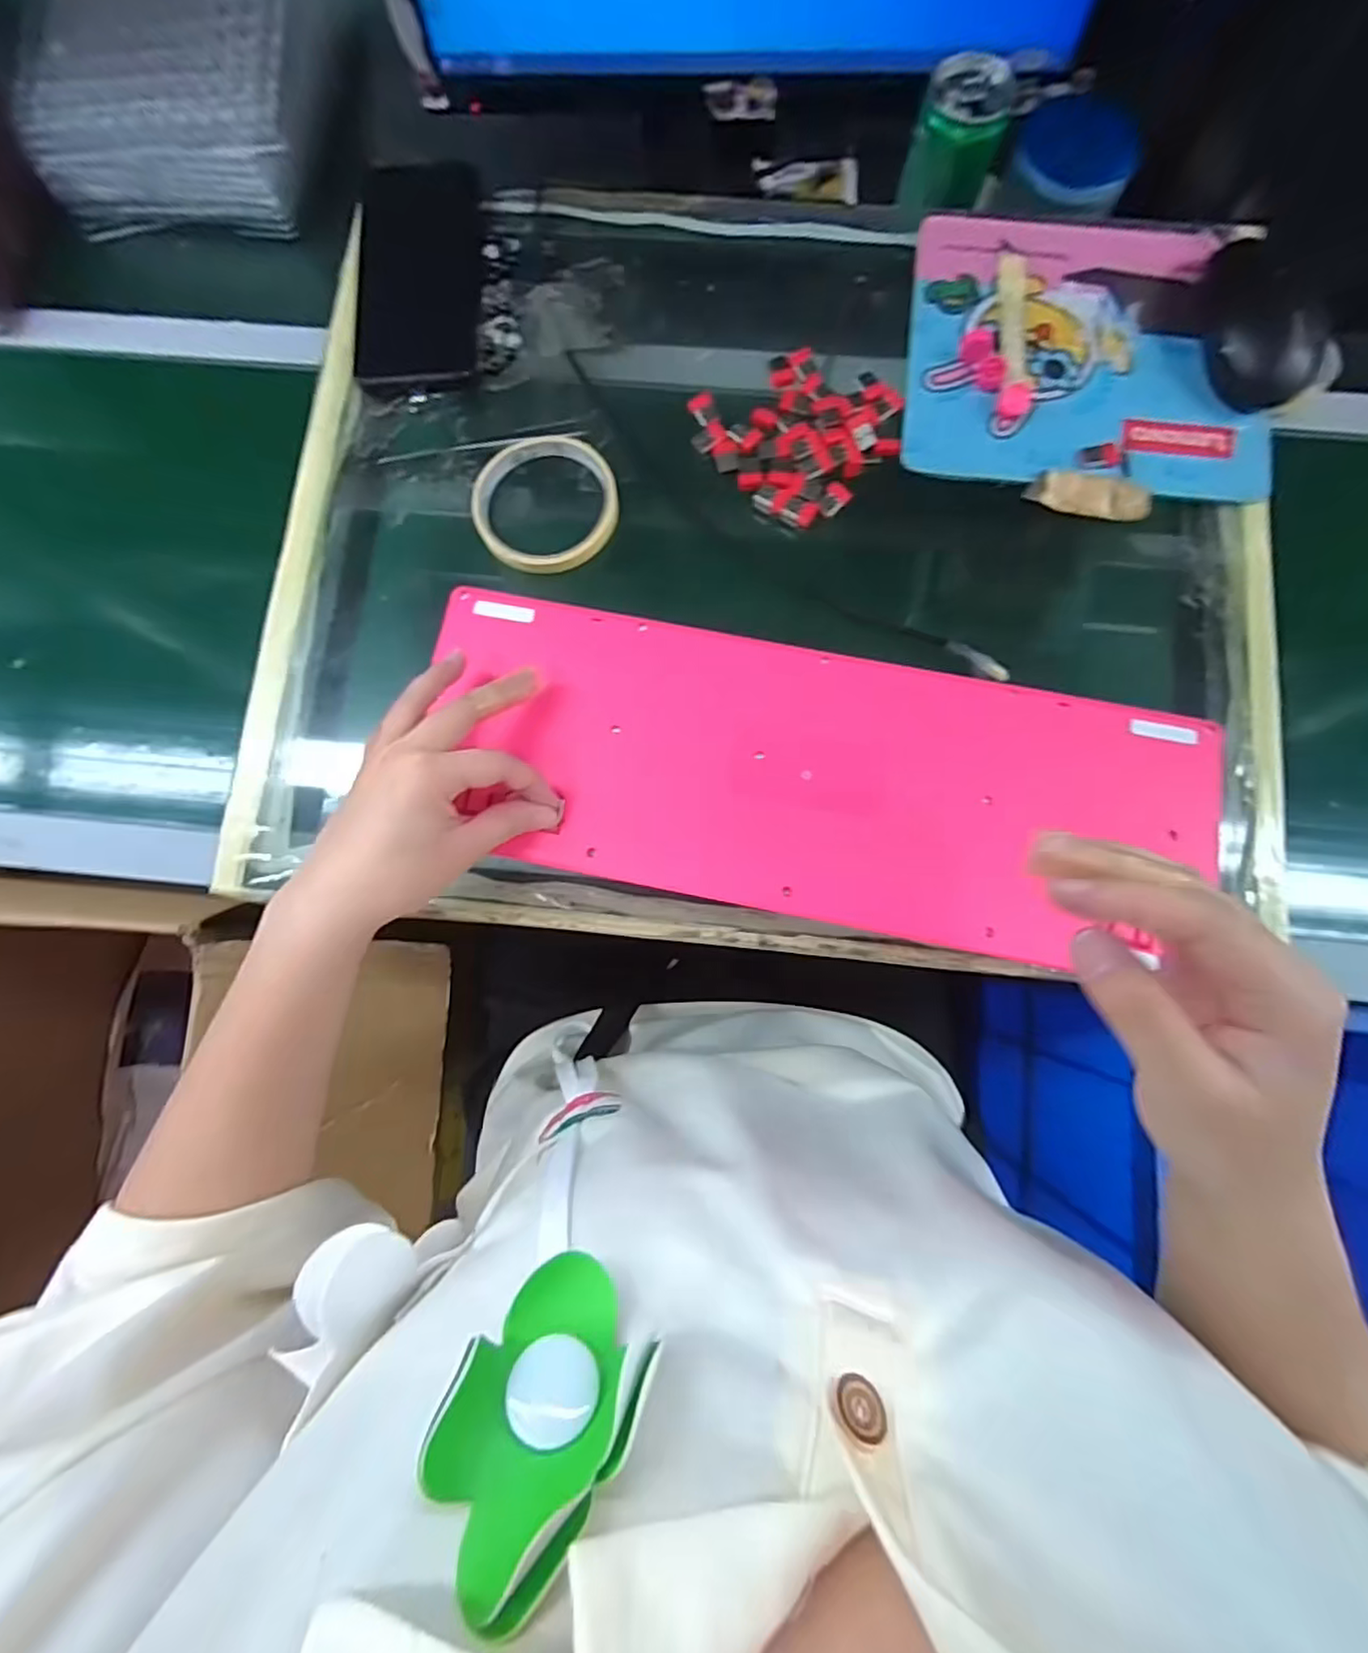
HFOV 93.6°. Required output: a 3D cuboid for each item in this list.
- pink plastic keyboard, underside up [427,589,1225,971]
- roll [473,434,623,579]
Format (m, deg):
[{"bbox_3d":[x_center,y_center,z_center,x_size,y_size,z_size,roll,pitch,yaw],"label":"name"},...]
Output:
[{"bbox_3d":[0.068,-0.026,0.341,0.404,0.016,0.145,12,81,3],"label":"pink plastic keyboard, underside up"},{"bbox_3d":[-0.086,-0.202,0.396,0.087,0.012,0.089,0,81,1],"label":"roll"}]

